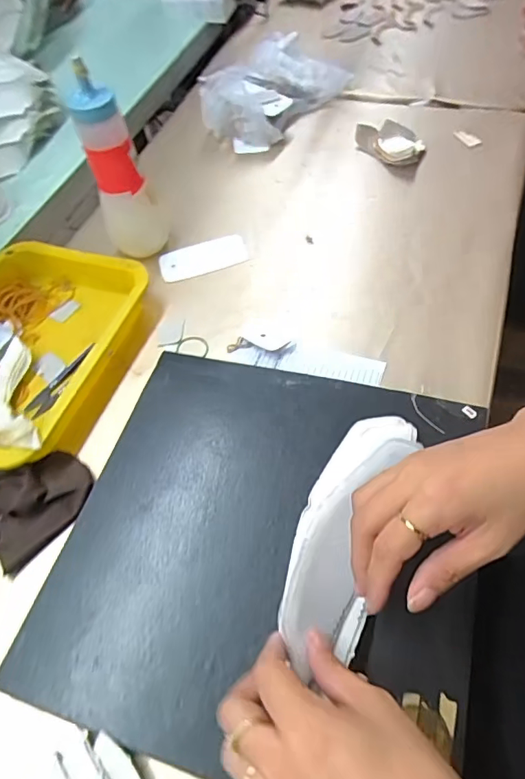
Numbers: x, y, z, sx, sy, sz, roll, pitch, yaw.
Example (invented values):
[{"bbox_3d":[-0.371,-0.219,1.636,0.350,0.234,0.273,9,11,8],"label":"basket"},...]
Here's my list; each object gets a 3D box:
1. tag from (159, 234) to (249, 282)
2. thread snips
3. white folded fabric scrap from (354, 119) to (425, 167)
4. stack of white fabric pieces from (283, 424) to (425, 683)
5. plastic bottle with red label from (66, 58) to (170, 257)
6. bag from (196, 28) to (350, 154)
[{"bbox_3d":[-0.071,-0.160,0.581,0.103,0.008,0.053,-13,57,-3],"label":"tag"},{"bbox_3d":[-0.205,-0.011,0.493,0.022,0.005,0.093,23,62,18],"label":"thread snips"},{"bbox_3d":[0.177,-0.337,0.657,0.059,0.025,0.090,-35,61,-16],"label":"white folded fabric scrap"},{"bbox_3d":[0.060,0.094,0.346,0.061,0.038,0.202,18,51,15],"label":"stack of white fabric pieces"},{"bbox_3d":[-0.150,-0.228,0.517,0.051,0.184,0.060,25,63,19],"label":"plastic bottle with red label"},{"bbox_3d":[0.022,-0.450,0.721,0.128,0.061,0.224,29,64,21],"label":"bag"}]

